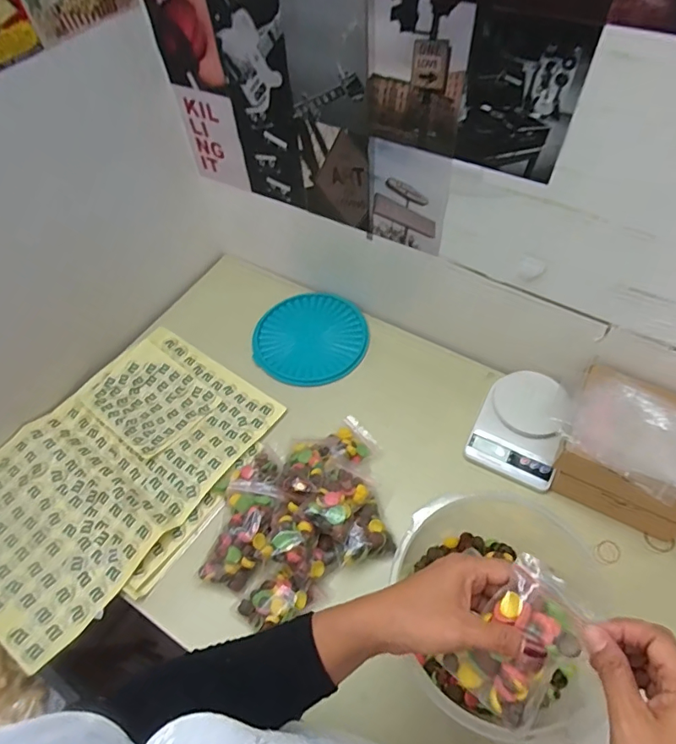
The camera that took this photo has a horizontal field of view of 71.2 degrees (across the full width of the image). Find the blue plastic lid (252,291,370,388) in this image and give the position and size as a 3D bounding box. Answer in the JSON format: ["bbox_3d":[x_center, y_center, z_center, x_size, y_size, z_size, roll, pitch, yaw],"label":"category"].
[{"bbox_3d":[-0.048,-0.068,0.873,0.201,0.014,0.208,-1,54,2],"label":"blue plastic lid"}]

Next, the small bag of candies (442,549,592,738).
[{"bbox_3d":[0.135,0.202,0.353,0.075,0.032,0.113,35,96,33],"label":"small bag of candies"}]

